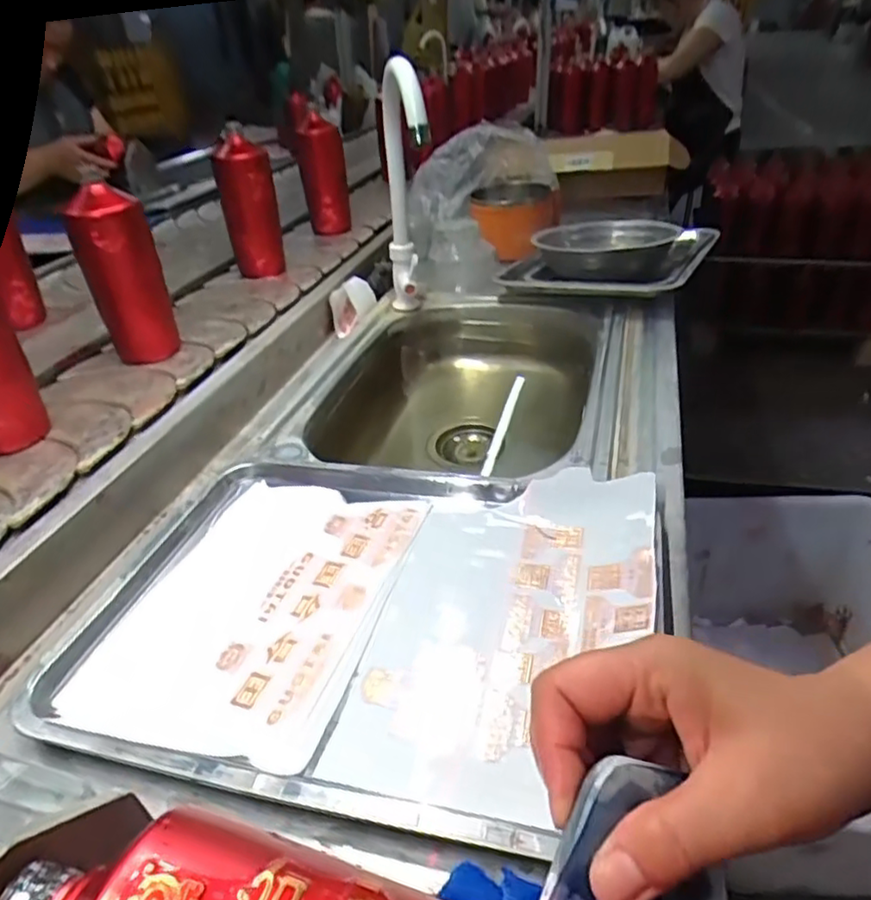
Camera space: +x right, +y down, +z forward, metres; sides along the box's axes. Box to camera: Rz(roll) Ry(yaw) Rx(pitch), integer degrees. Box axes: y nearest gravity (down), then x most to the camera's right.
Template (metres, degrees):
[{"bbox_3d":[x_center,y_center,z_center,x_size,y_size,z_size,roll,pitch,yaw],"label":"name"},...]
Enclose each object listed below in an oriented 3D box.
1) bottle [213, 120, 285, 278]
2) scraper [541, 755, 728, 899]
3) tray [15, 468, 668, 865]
[{"bbox_3d":[-0.268,-0.354,0.928,0.082,0.193,0.068,-12,38,-14],"label":"bottle"},{"bbox_3d":[0.068,0.136,0.211,0.073,0.006,0.056,18,73,-17],"label":"scraper"},{"bbox_3d":[-0.047,0.104,0.438,0.367,0.034,0.277,8,38,12],"label":"tray"}]

